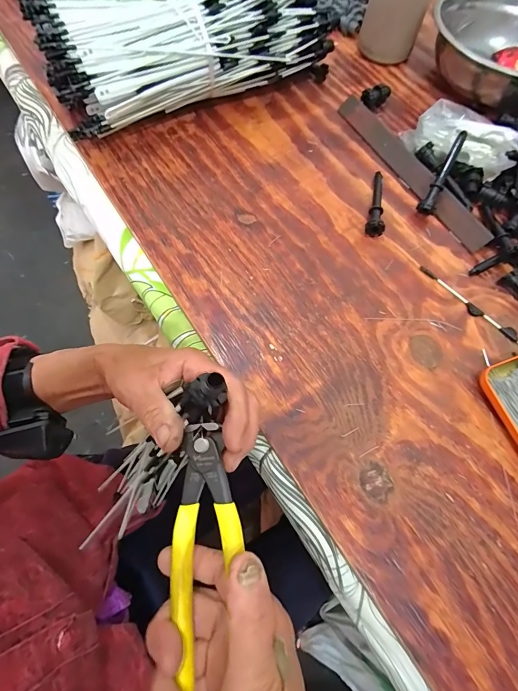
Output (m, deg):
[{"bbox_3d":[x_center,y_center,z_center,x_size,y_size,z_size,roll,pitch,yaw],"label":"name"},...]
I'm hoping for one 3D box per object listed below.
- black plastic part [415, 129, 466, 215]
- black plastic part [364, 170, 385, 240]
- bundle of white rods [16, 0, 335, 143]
[{"bbox_3d":[0.209,-0.194,0.409,0.017,0.016,0.094,27,91,10],"label":"black plastic part"},{"bbox_3d":[0.139,-0.167,0.412,0.021,0.019,0.093,16,68,3],"label":"black plastic part"},{"bbox_3d":[-0.093,-0.387,0.441,0.331,0.111,0.195,-22,70,-12],"label":"bundle of white rods"}]

